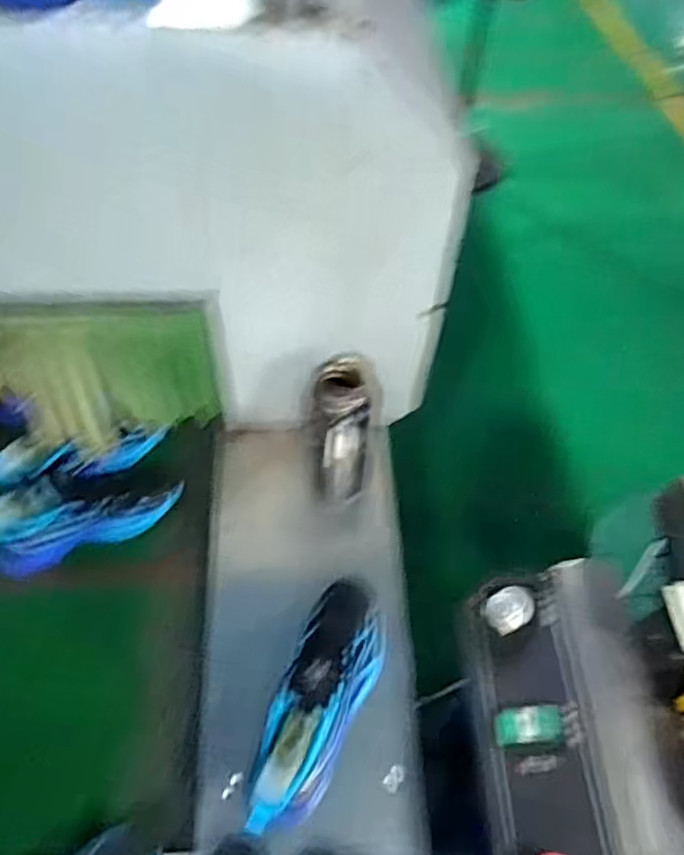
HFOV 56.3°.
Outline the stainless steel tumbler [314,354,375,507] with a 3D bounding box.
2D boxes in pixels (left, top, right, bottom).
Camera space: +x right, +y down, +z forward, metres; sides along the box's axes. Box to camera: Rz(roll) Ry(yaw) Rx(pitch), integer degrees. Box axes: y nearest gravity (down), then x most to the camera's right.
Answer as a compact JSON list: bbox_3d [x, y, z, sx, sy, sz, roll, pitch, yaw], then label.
[{"bbox_3d":[0.001,0.012,0.806,0.078,0.216,0.081,-3,56,-6],"label":"stainless steel tumbler"}]

